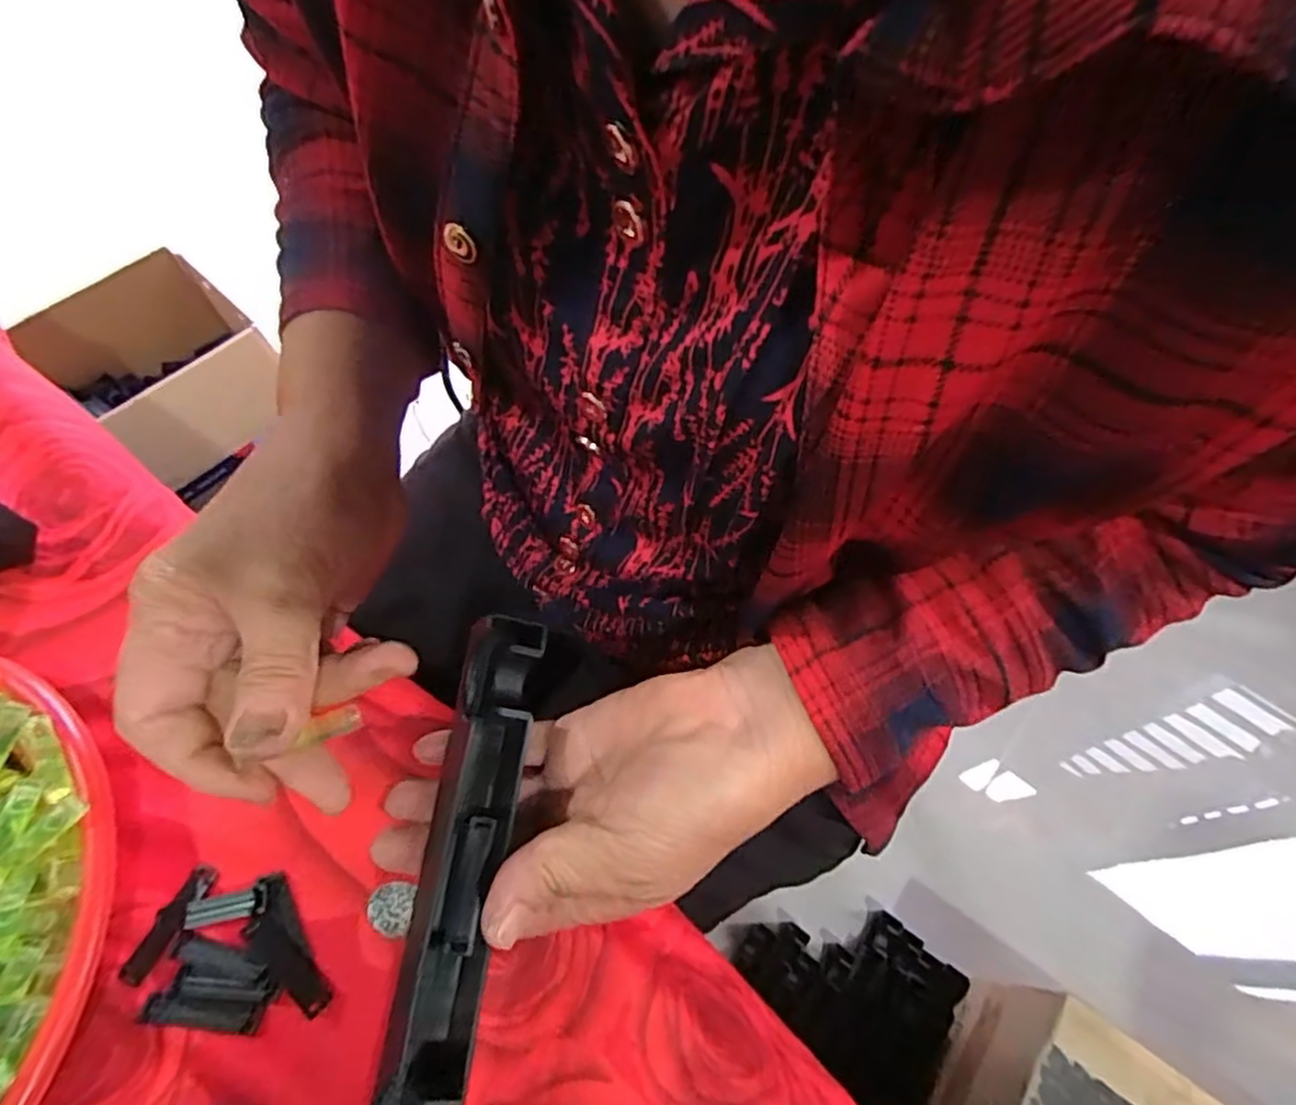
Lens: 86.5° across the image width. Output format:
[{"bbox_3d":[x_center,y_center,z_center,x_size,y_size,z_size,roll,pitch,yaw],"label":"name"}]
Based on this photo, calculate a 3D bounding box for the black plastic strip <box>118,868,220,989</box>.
[{"bbox_3d":[-0.198,0.153,0.284,0.012,0.004,0.046,24,64,12],"label":"black plastic strip"}]

